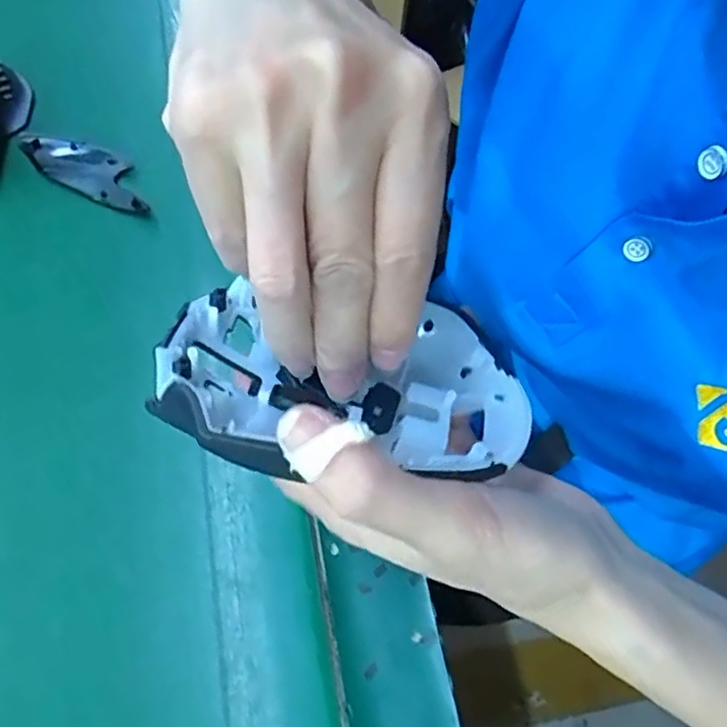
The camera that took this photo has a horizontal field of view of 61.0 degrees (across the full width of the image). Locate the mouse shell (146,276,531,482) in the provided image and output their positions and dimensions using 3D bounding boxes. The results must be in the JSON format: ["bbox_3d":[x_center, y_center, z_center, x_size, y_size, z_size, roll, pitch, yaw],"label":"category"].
[{"bbox_3d":[-0.006,0.007,0.200,0.113,0.044,0.067,6,67,-5],"label":"mouse shell"}]

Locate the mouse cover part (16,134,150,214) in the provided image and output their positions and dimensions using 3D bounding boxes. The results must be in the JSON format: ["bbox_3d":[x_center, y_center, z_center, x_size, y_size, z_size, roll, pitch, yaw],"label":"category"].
[{"bbox_3d":[-0.178,-0.127,0.403,0.092,0.022,0.031,24,70,12],"label":"mouse cover part"}]

